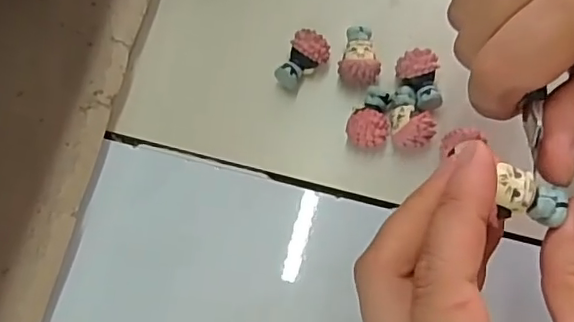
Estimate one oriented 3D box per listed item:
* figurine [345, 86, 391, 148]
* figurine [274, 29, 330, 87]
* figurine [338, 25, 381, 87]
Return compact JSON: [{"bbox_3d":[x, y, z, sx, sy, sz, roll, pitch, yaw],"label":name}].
[{"bbox_3d":[0.040,-0.019,0.273,0.019,0.021,0.031,22,79,9],"label":"figurine"},{"bbox_3d":[0.008,-0.048,0.284,0.019,0.018,0.028,26,79,10],"label":"figurine"},{"bbox_3d":[0.036,-0.051,0.282,0.019,0.019,0.029,13,77,7],"label":"figurine"}]

